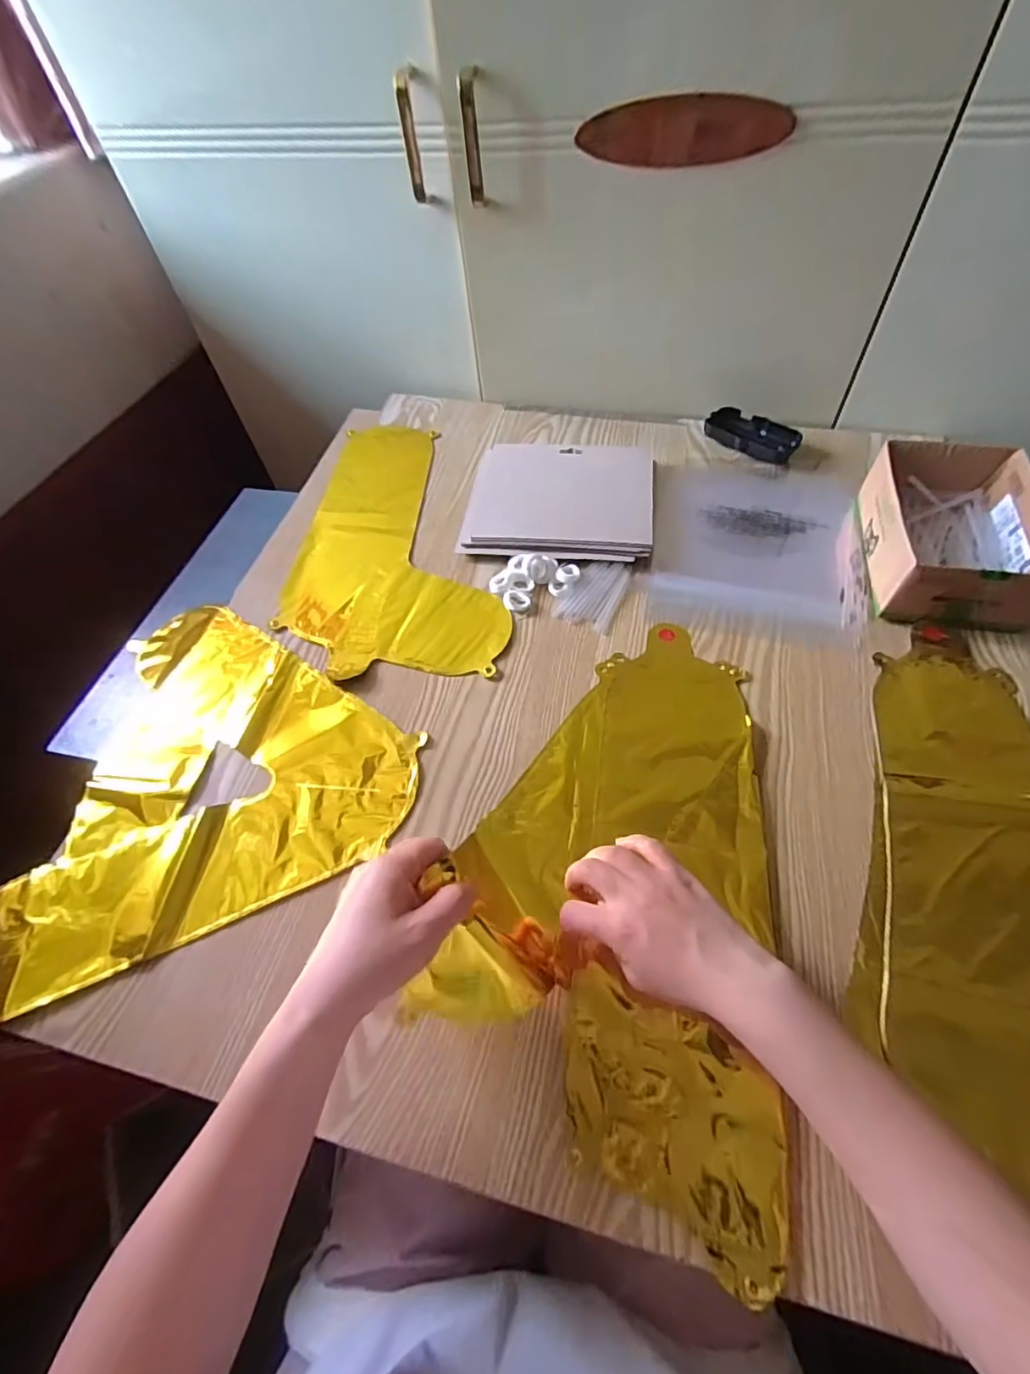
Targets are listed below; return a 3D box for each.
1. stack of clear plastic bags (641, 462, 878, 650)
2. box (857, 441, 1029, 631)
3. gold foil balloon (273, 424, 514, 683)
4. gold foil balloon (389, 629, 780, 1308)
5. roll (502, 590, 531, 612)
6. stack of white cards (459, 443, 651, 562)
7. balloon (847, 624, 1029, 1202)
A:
[{"bbox_3d":[0.254,-0.159,0.600,0.211,0.009,0.258,10,57,11],"label":"stack of clear plastic bags"},{"bbox_3d":[0.408,-0.145,0.532,0.130,0.070,0.183,8,57,10],"label":"box"},{"bbox_3d":[-0.123,-0.174,0.638,0.228,0.007,0.382,-1,56,4],"label":"gold foil balloon"},{"bbox_3d":[0.074,0.117,0.410,0.219,0.052,0.410,7,57,9],"label":"gold foil balloon"},{"bbox_3d":[0.002,-0.087,0.568,0.028,0.005,0.024,8,57,10],"label":"roll"},{"bbox_3d":[0.054,-0.212,0.639,0.201,0.022,0.180,6,57,9],"label":"stack of white cards"},{"bbox_3d":[0.349,0.142,0.391,0.204,0.016,0.413,11,58,12],"label":"balloon"}]

